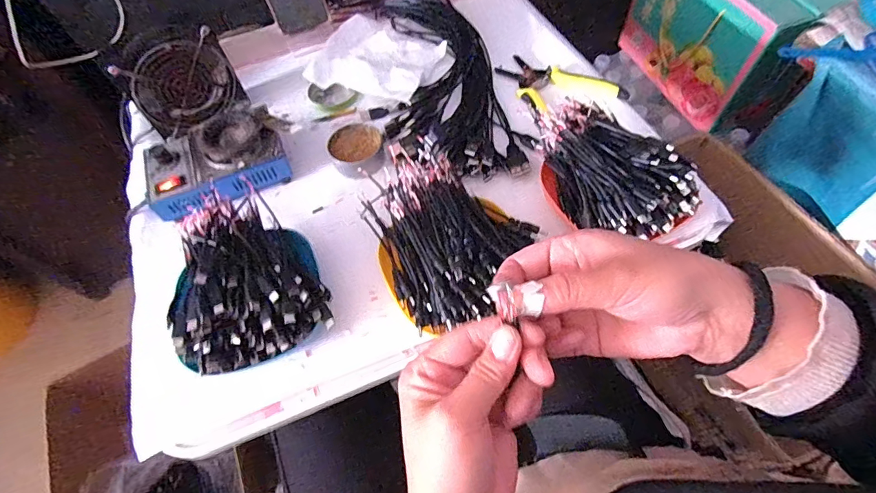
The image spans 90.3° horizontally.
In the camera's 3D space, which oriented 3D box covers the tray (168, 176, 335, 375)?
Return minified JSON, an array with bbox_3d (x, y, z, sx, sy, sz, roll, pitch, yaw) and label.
[{"bbox_3d":[-0.184,0.019,0.417,0.125,0.077,0.181,-22,62,-9],"label":"tray"}]

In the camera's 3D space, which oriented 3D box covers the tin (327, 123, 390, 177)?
[{"bbox_3d":[-0.096,-0.116,0.524,0.064,0.031,0.055,-11,61,-3],"label":"tin"}]

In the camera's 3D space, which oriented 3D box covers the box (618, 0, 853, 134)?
[{"bbox_3d":[0.549,-0.437,0.860,0.164,0.233,0.331,-23,62,-9],"label":"box"}]

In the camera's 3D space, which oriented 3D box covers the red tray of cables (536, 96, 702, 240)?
[{"bbox_3d":[0.169,-0.085,0.441,0.122,0.049,0.175,-27,63,-12],"label":"red tray of cables"}]

